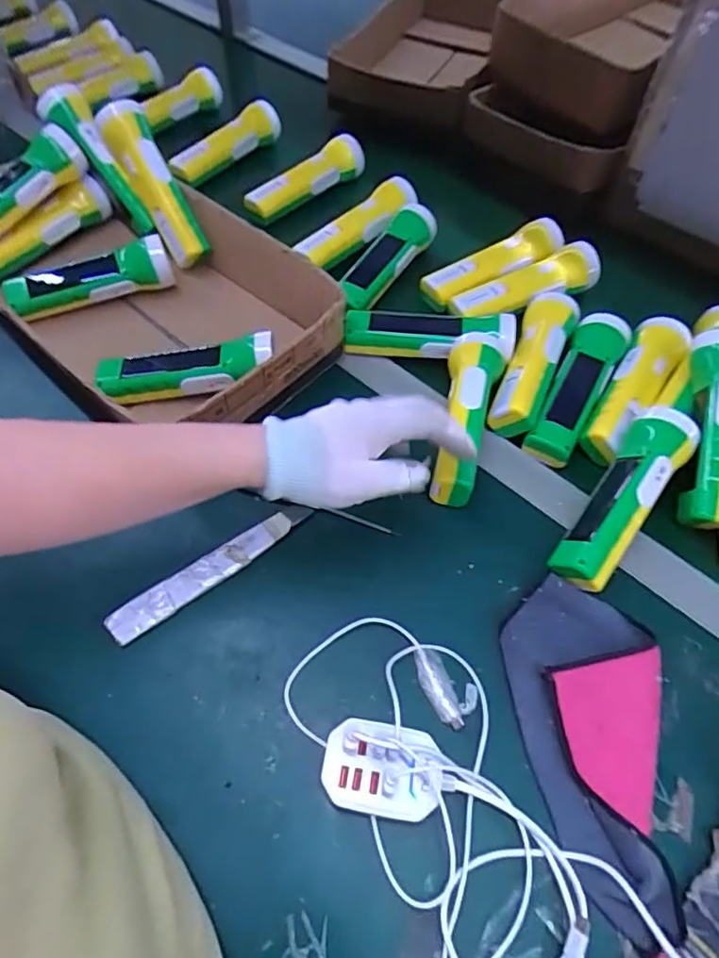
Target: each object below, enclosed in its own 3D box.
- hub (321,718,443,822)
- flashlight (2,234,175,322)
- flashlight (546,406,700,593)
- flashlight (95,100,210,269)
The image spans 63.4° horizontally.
[{"bbox_3d":[0.014,0.186,0.372,0.072,0.034,0.052,7,56,4],"label":"hub"},{"bbox_3d":[-0.285,-0.207,0.617,0.169,0.053,0.056,-13,57,-9],"label":"flashlight"},{"bbox_3d":[0.212,0.014,0.464,0.046,0.052,0.166,33,62,19],"label":"flashlight"},{"bbox_3d":[-0.220,-0.320,0.631,0.042,0.038,0.173,-31,101,-20],"label":"flashlight"}]

